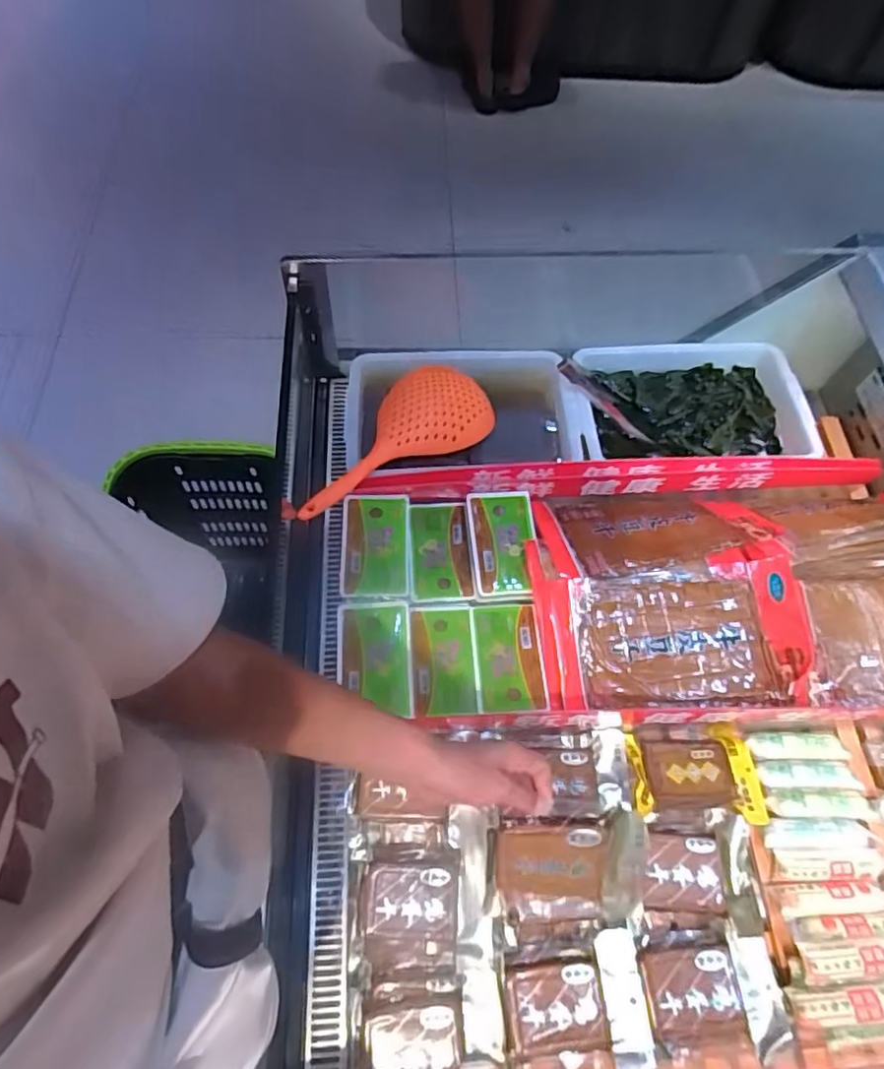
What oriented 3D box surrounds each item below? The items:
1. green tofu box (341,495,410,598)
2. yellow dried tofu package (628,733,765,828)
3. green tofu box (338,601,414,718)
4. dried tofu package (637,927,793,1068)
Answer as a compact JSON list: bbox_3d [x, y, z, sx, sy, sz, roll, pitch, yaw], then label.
[{"bbox_3d":[-0.087,0.018,0.824,0.087,0.042,0.143,0,64,-3],"label":"green tofu box"},{"bbox_3d":[0.310,0.299,0.757,0.159,0.023,0.094,2,64,-2],"label":"yellow dried tofu package"},{"bbox_3d":[-0.083,0.154,0.765,0.086,0.035,0.137,-2,64,-4],"label":"green tofu box"},{"bbox_3d":[0.283,0.485,0.644,0.141,0.019,0.112,-2,64,-4],"label":"dried tofu package"}]

